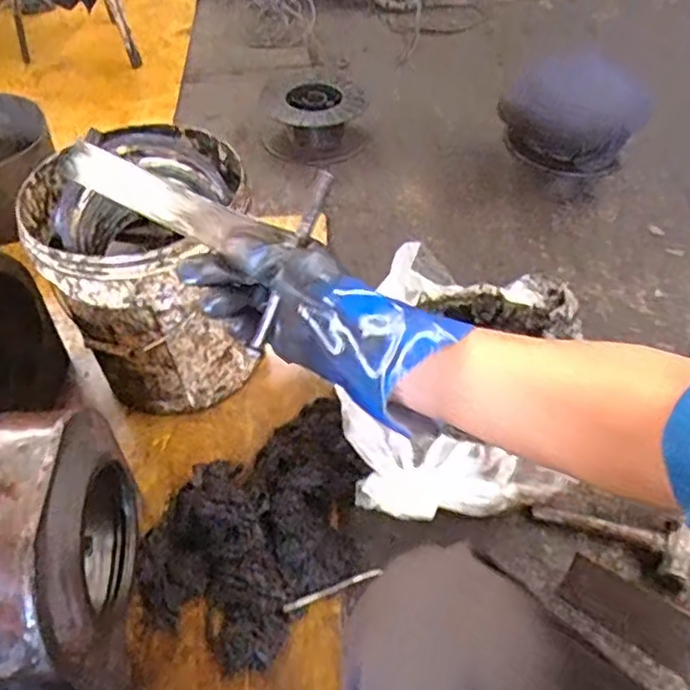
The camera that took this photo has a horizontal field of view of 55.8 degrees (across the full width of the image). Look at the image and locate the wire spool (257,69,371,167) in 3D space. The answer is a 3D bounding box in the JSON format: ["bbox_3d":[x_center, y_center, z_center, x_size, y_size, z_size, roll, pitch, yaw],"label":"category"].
[{"bbox_3d":[-0.073,-0.542,1.565,0.253,0.115,0.210,-5,49,-2],"label":"wire spool"}]

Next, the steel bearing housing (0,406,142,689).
[{"bbox_3d":[-0.320,0.244,0.740,0.120,0.300,0.269,-5,49,-2],"label":"steel bearing housing"}]

